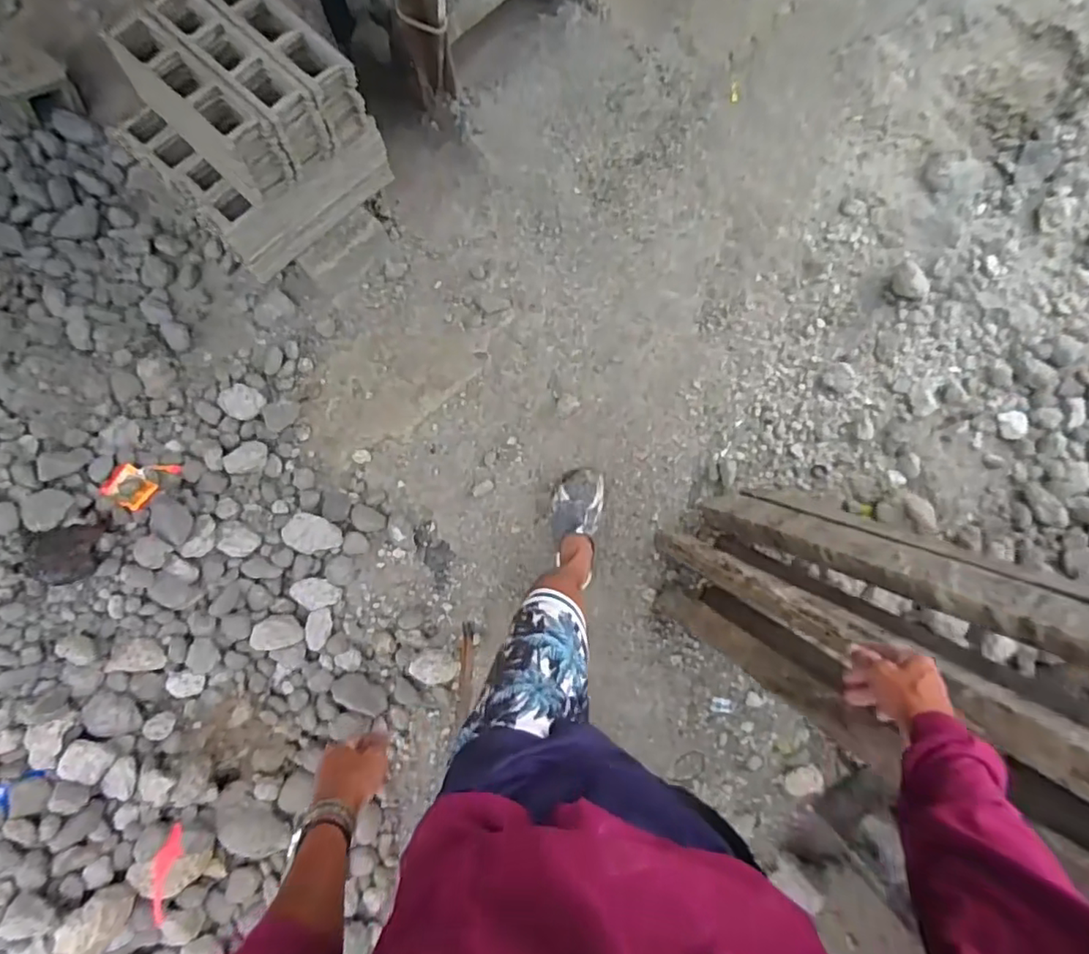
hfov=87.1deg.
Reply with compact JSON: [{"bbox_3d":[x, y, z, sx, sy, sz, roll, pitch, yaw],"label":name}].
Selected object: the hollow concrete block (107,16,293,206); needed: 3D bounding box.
[{"bbox_3d":[-0.679,-0.720,1.114,0.420,0.133,0.110,43,83,9],"label":"hollow concrete block"}]

